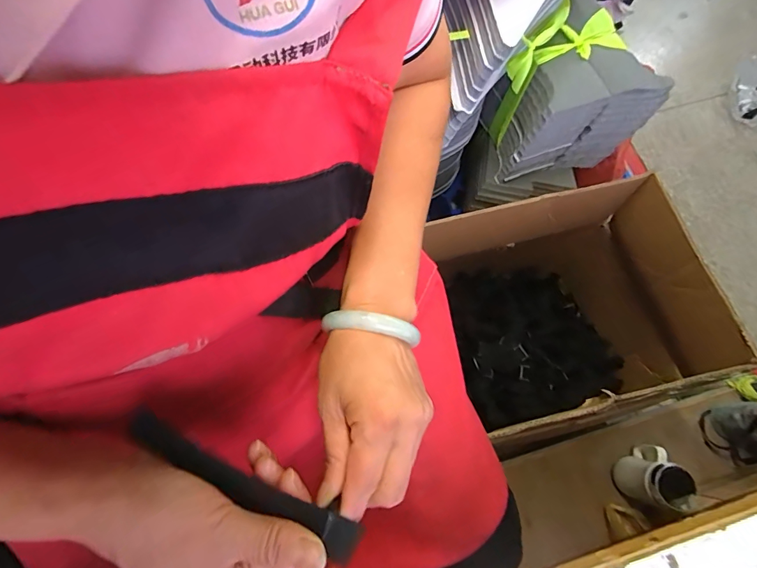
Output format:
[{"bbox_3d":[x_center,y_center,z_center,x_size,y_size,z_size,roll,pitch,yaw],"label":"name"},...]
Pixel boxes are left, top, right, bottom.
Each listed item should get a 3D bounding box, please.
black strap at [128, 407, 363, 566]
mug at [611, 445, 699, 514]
[{"bbox_3d":[-0.075,0.111,0.221,0.142,0.014,0.020,30,73,-3],"label":"black strap"},{"bbox_3d":[0.523,0.367,0.773,0.069,0.137,0.107,7,71,2],"label":"mug"}]

